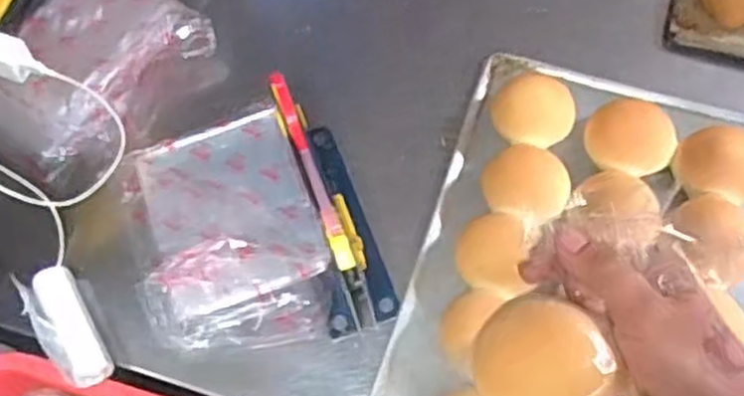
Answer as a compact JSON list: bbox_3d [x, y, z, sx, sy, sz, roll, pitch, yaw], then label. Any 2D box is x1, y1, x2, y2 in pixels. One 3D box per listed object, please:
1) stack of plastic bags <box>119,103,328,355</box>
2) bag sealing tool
[{"bbox_3d":[-0.145,0.024,0.733,0.171,0.034,0.250,-15,67,-1],"label":"stack of plastic bags"},{"bbox_3d":[-0.037,0.002,0.696,0.065,0.147,0.216,-17,67,-2],"label":"bag sealing tool"}]

